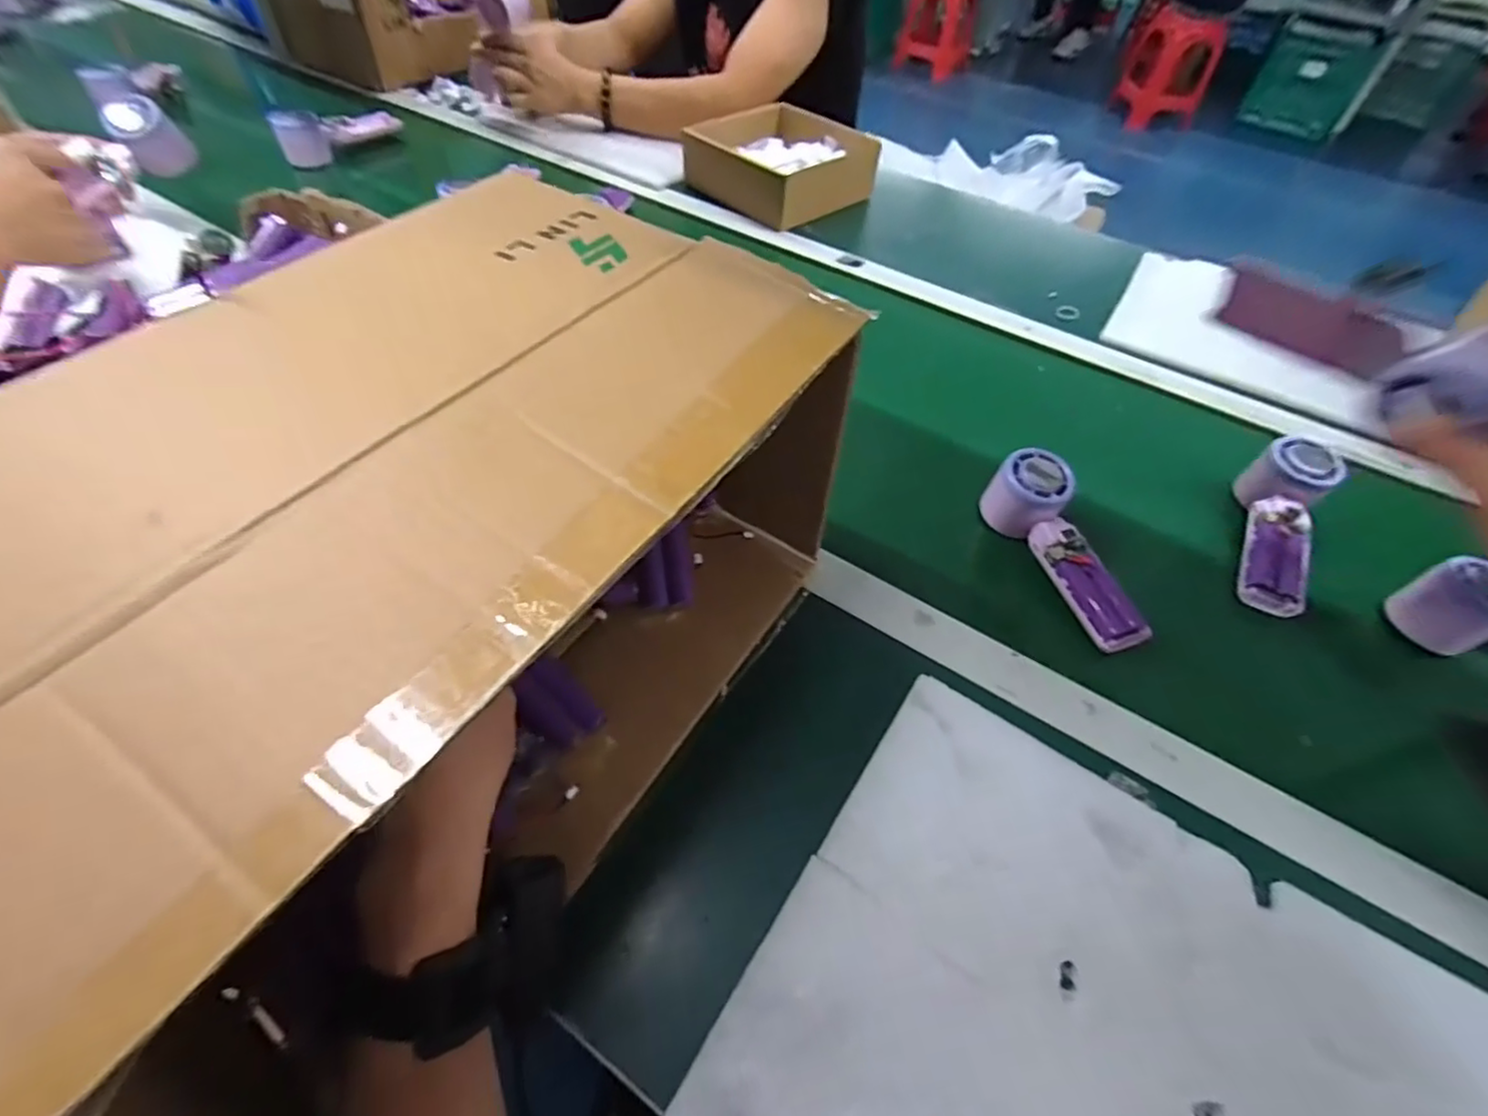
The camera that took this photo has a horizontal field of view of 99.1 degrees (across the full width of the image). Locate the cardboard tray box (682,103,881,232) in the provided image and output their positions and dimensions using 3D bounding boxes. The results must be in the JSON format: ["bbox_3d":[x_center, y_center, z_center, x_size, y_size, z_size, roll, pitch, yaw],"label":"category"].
[{"bbox_3d":[0.049,-0.558,0.901,0.219,0.073,0.202,37,59,21],"label":"cardboard tray box"}]

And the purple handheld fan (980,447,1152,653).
[{"bbox_3d":[0.252,-0.006,0.501,0.049,0.049,0.165,-18,70,-17],"label":"purple handheld fan"}]

